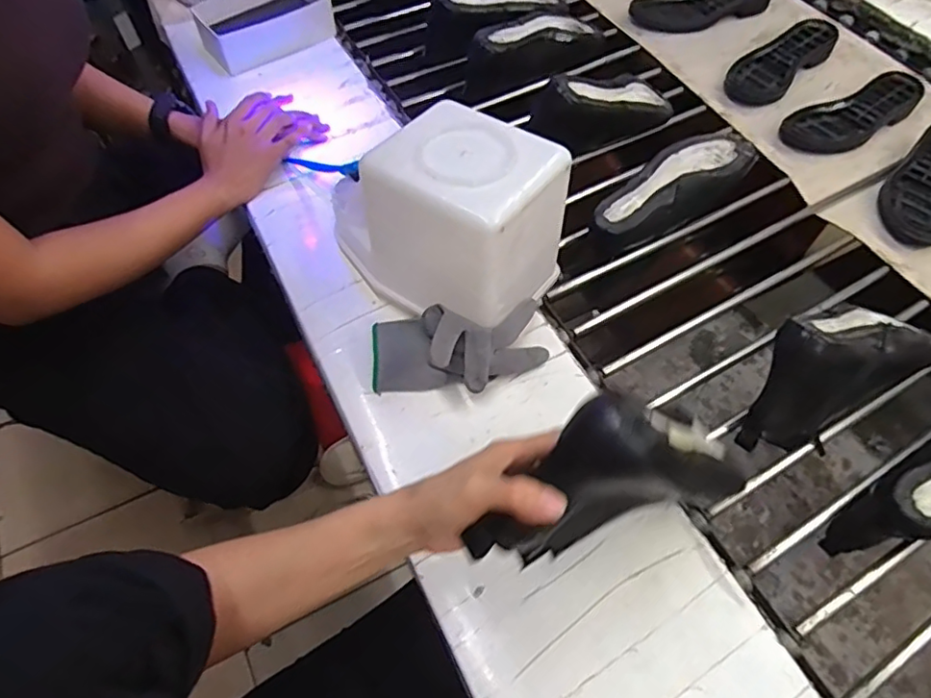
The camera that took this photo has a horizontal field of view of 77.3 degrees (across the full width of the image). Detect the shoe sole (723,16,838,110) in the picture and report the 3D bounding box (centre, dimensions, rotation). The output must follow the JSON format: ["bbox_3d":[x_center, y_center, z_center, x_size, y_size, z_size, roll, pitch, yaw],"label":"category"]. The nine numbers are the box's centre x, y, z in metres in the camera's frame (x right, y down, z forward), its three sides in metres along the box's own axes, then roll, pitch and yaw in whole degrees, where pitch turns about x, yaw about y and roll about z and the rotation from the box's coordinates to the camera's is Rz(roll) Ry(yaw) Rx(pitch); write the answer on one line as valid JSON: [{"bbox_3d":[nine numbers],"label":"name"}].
[{"bbox_3d":[0.487,-0.448,0.906,0.229,0.039,0.091,-39,66,-22],"label":"shoe sole"}]

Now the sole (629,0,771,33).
[{"bbox_3d":[0.409,-0.586,0.992,0.251,0.034,0.084,-15,59,-10],"label":"sole"}]

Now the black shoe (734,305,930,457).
[{"bbox_3d":[0.376,0.016,0.586,0.228,0.103,0.109,-31,63,-18],"label":"black shoe"}]

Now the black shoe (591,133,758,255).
[{"bbox_3d":[0.252,-0.198,0.725,0.215,0.073,0.079,-25,62,-16],"label":"black shoe"}]

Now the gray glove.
[{"bbox_3d":[-0.006,-0.004,0.566,0.169,0.065,0.085,-4,58,-4],"label":"gray glove"}]

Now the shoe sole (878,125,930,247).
[{"bbox_3d":[0.622,-0.224,0.771,0.091,0.035,0.227,38,65,20],"label":"shoe sole"}]

